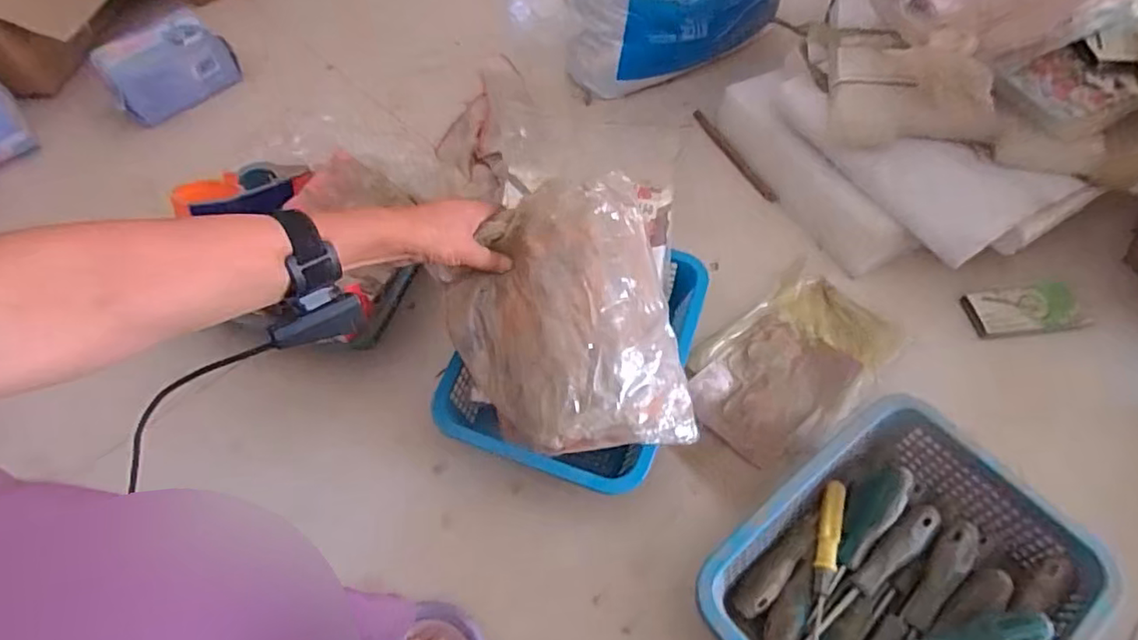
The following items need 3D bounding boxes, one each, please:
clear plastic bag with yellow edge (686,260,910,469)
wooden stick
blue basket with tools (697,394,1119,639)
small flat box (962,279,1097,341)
[{"bbox_3d":[0.240,0.042,0.646,0.233,0.043,0.144,-36,61,-25],"label":"clear plastic bag with yellow edge"},{"bbox_3d":[0.228,-0.232,0.836,0.010,0.013,0.186,-22,59,-11],"label":"wooden stick"},{"bbox_3d":[0.271,0.222,0.504,0.276,0.078,0.210,-34,62,-17],"label":"blue basket with tools"},{"bbox_3d":[0.526,-0.012,0.687,0.128,0.007,0.062,-8,57,-2],"label":"small flat box"}]

